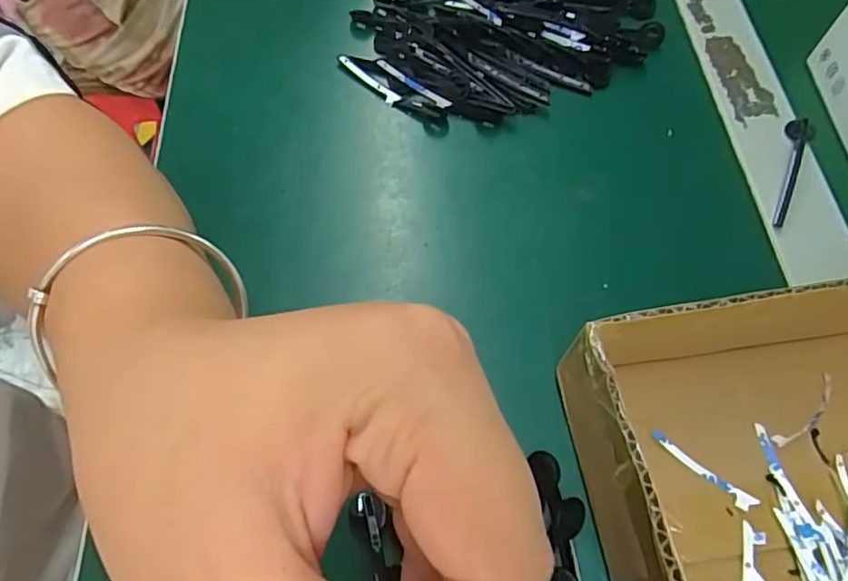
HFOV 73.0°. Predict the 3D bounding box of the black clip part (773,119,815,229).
[{"bbox_3d":[0.187,-0.060,0.289,0.012,0.005,0.069,20,65,10],"label":"black clip part"}]

